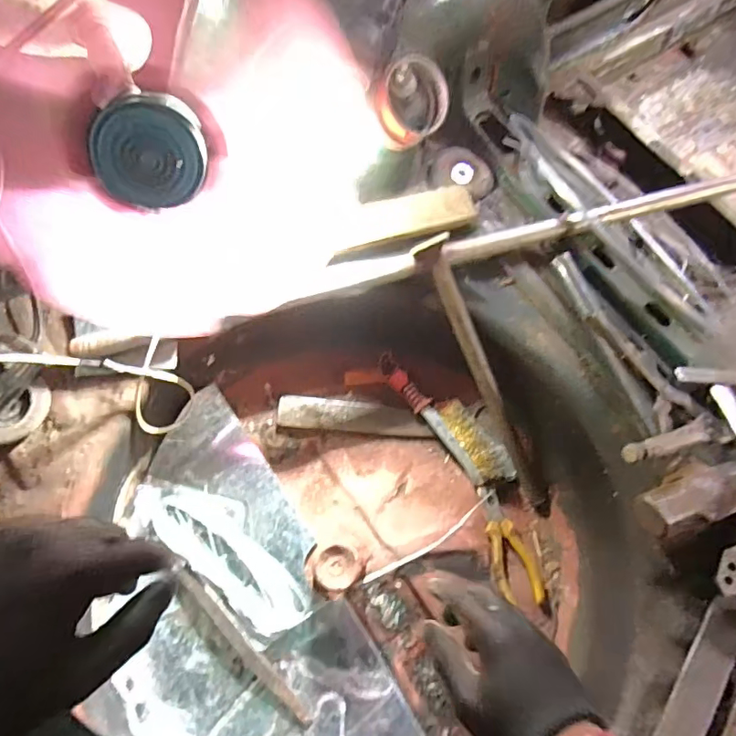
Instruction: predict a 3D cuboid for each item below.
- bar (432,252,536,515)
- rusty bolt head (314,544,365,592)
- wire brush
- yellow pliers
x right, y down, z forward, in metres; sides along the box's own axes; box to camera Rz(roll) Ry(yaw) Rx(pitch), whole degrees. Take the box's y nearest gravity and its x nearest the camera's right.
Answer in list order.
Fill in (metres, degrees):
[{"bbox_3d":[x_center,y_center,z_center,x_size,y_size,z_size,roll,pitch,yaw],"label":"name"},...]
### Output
[{"bbox_3d":[0.152,0.019,0.648,0.033,0.021,0.383,-27,102,-10],"label":"bar"},{"bbox_3d":[-0.033,0.239,0.610,0.057,0.050,0.048,1,72,-1],"label":"rusty bolt head"},{"bbox_3d":[0.110,0.066,0.709,0.060,0.033,0.233,-38,77,-12],"label":"wire brush"},{"bbox_3d":[0.182,0.233,0.653,0.055,0.024,0.159,-14,73,-6],"label":"yellow pliers"}]

